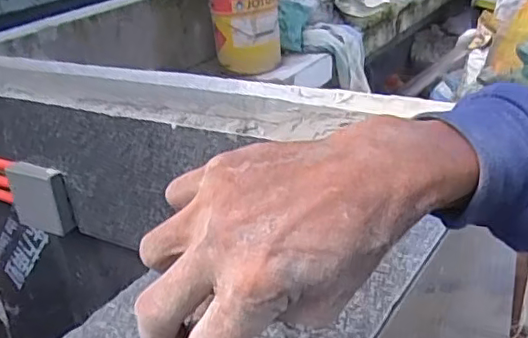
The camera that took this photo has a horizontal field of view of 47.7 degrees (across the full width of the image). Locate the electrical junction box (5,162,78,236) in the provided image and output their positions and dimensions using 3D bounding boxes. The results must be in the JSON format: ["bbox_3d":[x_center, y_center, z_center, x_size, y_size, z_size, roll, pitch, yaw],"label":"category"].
[{"bbox_3d":[-0.406,0.053,1.083,0.129,0.122,0.027,8,29,28],"label":"electrical junction box"}]

